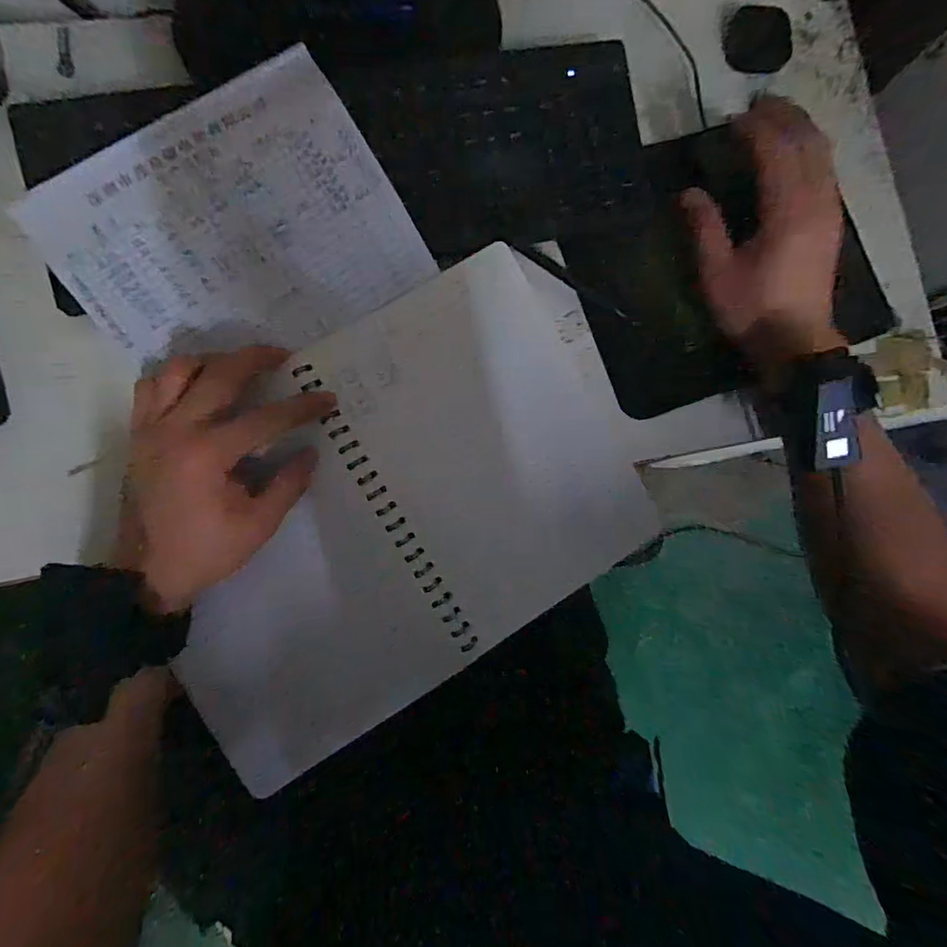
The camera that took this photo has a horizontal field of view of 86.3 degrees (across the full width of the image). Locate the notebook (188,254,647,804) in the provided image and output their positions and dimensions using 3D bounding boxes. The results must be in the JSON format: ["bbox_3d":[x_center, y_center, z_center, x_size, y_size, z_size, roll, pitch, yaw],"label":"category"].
[{"bbox_3d":[-0.051,0.021,0.362,0.366,0.023,0.243,-33,90,-8],"label":"notebook"}]

